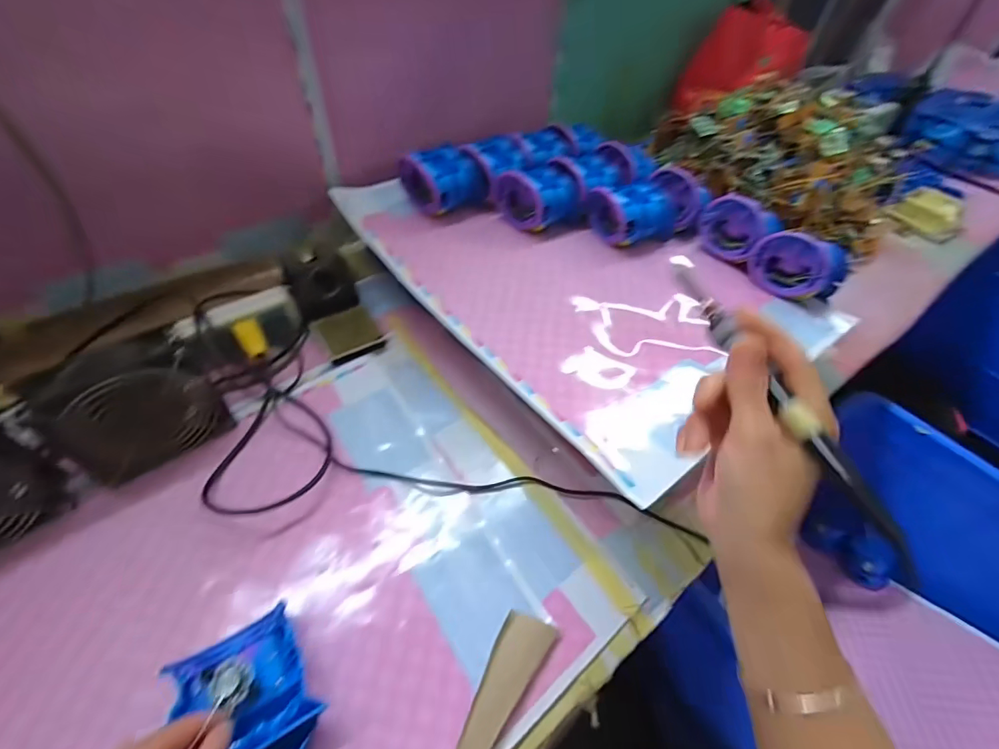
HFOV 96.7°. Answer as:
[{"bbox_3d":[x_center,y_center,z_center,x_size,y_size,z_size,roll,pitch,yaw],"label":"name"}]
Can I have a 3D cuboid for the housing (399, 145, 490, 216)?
[{"bbox_3d":[-0.072,-0.258,0.586,0.093,0.063,0.077,-29,58,-25],"label":"housing"}]

